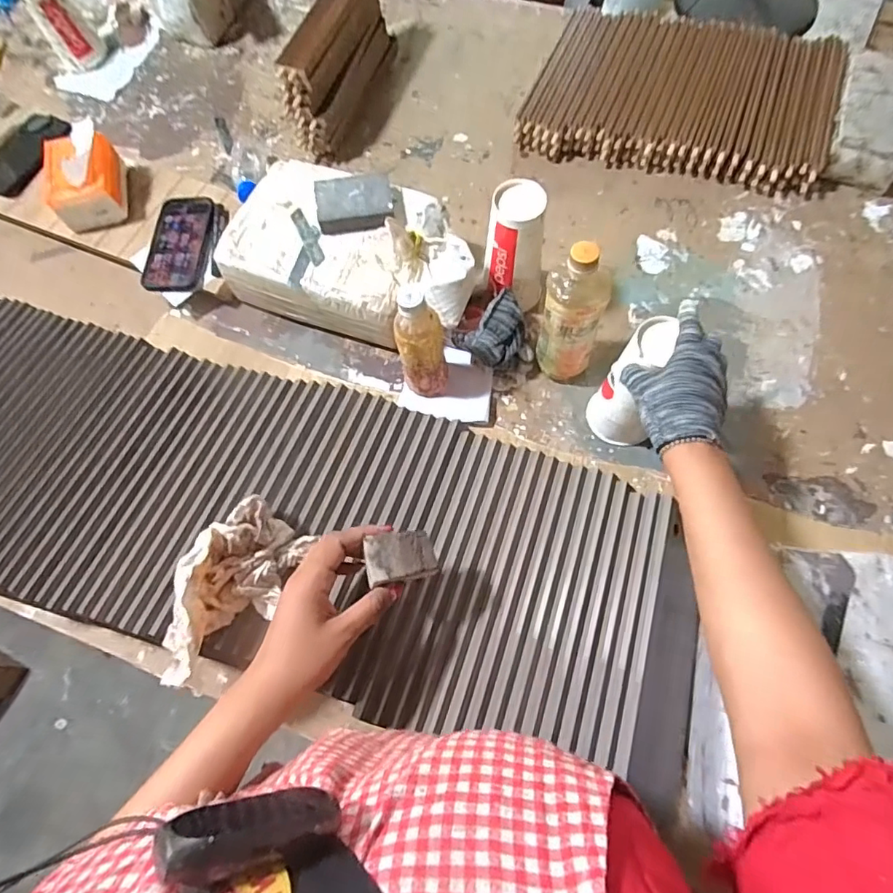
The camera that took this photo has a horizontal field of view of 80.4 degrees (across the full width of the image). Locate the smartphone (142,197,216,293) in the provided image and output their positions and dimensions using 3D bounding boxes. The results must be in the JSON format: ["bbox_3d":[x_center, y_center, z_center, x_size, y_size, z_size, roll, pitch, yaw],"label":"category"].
[{"bbox_3d":[-0.385,-0.300,0.771,0.089,0.020,0.159,4,68,3],"label":"smartphone"}]

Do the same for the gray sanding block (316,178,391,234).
[{"bbox_3d":[-0.119,-0.314,0.689,0.096,0.030,0.070,-5,61,-1],"label":"gray sanding block"}]

